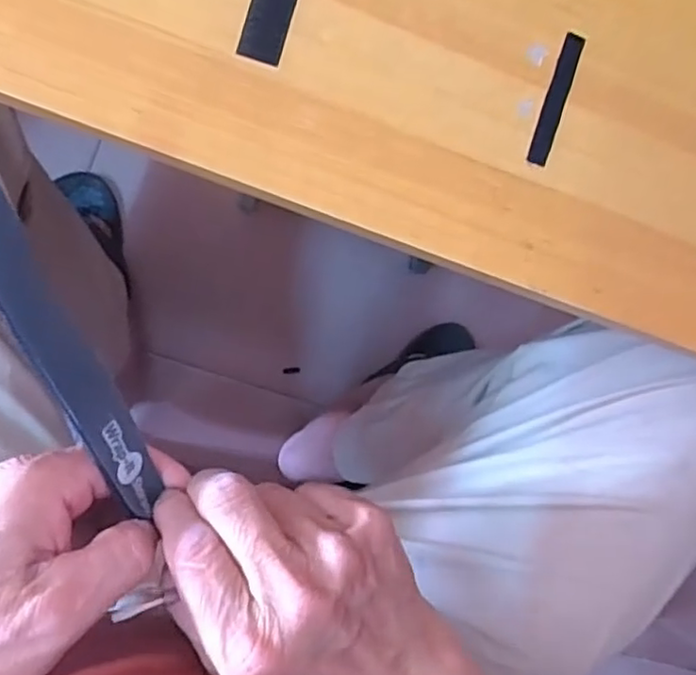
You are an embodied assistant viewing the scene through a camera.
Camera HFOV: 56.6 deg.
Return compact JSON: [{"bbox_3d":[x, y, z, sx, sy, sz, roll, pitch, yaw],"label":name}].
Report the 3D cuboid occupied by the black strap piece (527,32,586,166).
[{"bbox_3d":[0.104,-0.118,0.321,0.011,0.004,0.070,19,84,-3],"label":"black strap piece"}]

